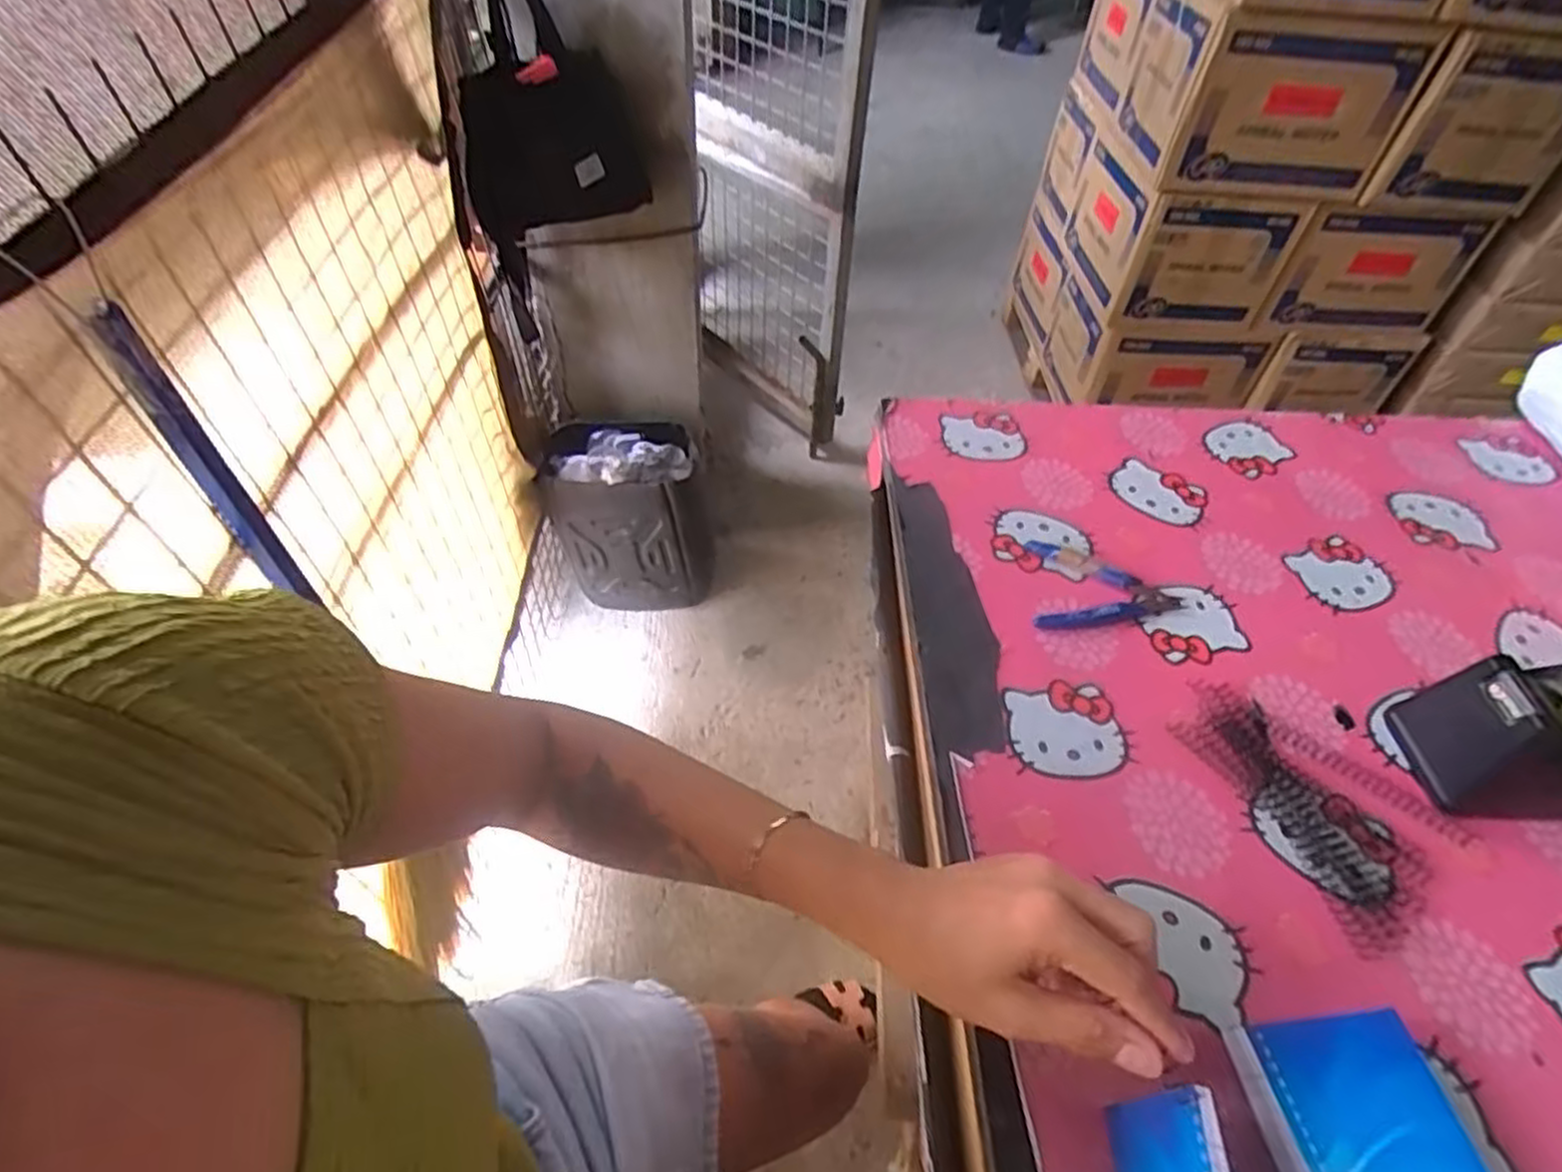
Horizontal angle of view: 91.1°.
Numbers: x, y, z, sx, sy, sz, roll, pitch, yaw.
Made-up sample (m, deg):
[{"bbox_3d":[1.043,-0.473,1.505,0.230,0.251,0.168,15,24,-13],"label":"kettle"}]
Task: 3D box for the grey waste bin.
[{"bbox_3d":[-0.304,-0.113,1.560,0.310,0.360,0.206,-1,49,-4],"label":"grey waste bin"}]

